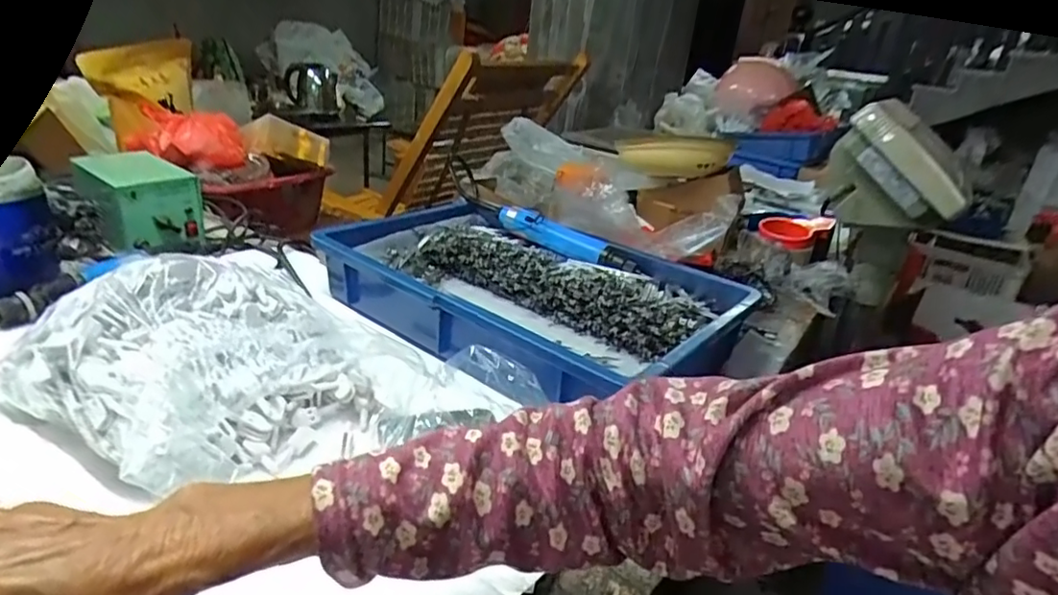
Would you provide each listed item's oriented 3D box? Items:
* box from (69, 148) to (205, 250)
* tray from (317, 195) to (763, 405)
[{"bbox_3d":[-0.517,-0.134,0.791,0.165,0.084,0.094,23,29,33],"label":"box"},{"bbox_3d":[-0.010,-0.007,0.675,0.438,0.084,0.293,22,29,31],"label":"tray"}]

